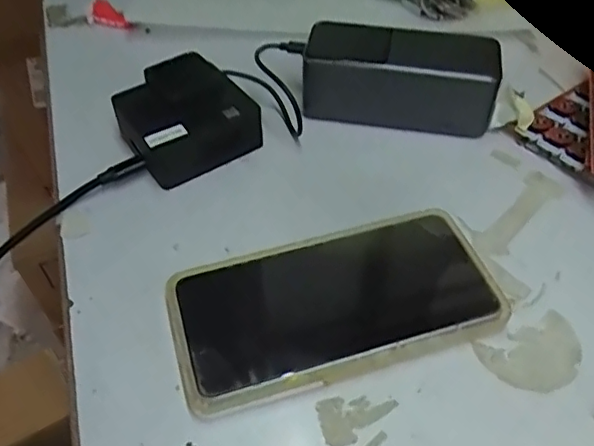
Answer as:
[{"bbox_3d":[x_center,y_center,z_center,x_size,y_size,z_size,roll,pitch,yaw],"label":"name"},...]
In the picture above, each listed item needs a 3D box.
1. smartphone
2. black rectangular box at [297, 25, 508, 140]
[{"bbox_3d":[0.021,0.043,0.313,0.170,0.015,0.082,-14,50,-11],"label":"smartphone"},{"bbox_3d":[0.072,-0.105,0.415,0.132,0.045,0.056,6,49,6],"label":"black rectangular box"}]

